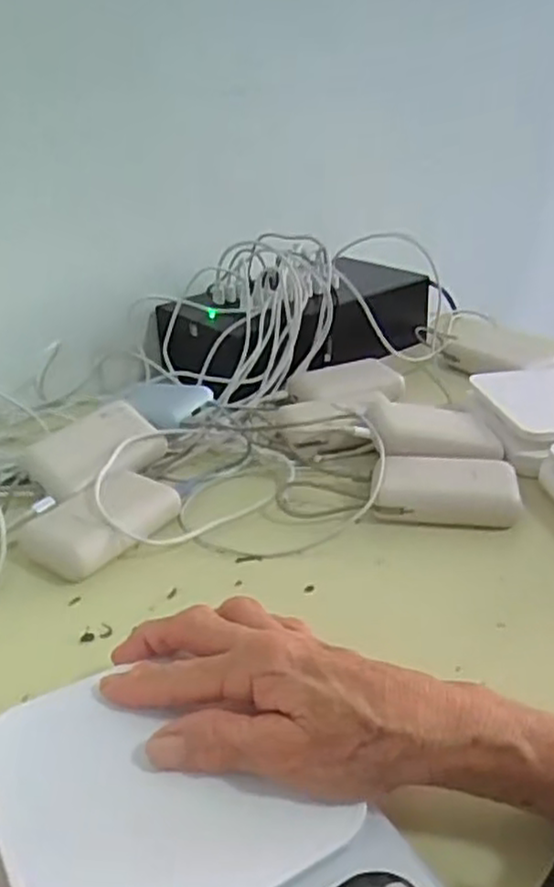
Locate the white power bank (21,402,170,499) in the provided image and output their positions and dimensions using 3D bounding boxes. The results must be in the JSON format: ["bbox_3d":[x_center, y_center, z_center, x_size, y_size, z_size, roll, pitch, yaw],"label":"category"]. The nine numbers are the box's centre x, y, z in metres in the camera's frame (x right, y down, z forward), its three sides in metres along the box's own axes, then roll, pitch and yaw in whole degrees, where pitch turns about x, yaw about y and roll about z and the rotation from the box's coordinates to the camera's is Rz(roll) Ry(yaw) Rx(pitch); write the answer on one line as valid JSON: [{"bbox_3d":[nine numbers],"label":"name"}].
[{"bbox_3d":[-0.140,0.003,0.571,0.094,0.025,0.058,-26,66,-38],"label":"white power bank"}]

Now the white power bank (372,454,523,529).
[{"bbox_3d":[0.121,0.032,0.531,0.099,0.026,0.060,1,30,7],"label":"white power bank"}]

